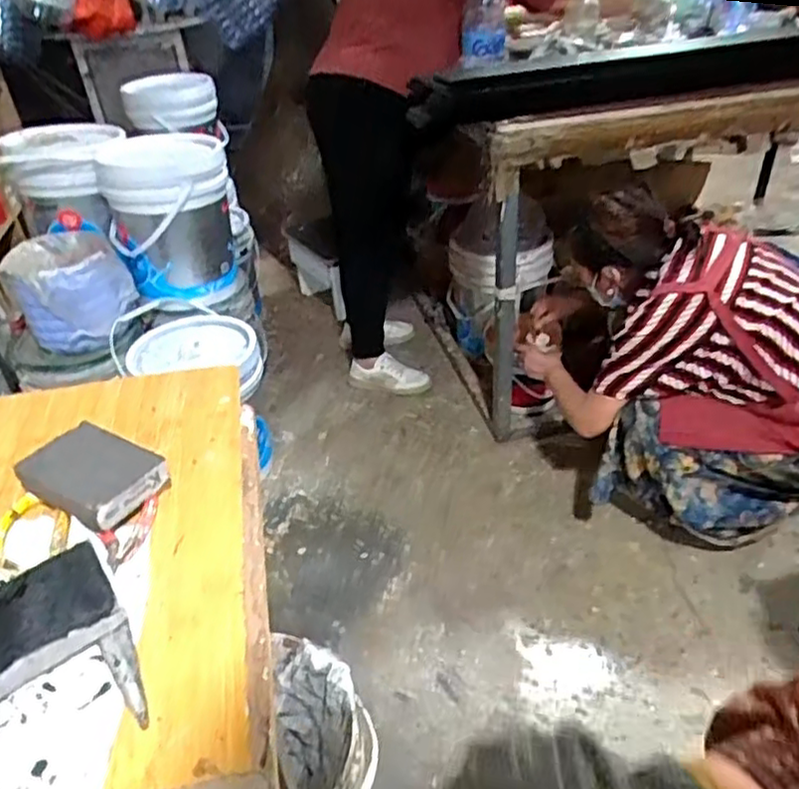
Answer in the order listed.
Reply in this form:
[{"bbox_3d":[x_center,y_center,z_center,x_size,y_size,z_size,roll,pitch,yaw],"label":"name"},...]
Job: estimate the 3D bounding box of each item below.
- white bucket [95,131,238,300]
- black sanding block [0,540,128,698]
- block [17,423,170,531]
[{"bbox_3d":[-0.576,-0.457,1.761,0.304,0.312,0.268,-13,38,-13],"label":"white bucket"},{"bbox_3d":[-0.228,0.142,0.439,0.087,0.031,0.067,-25,42,-27],"label":"black sanding block"},{"bbox_3d":[-0.241,0.062,0.547,0.102,0.027,0.068,20,42,27],"label":"block"}]

